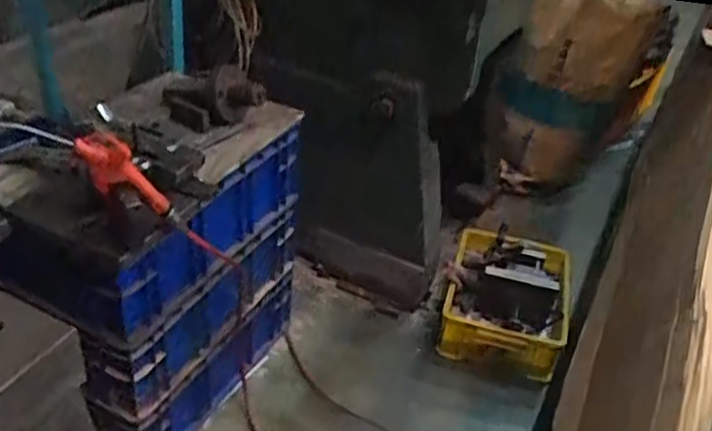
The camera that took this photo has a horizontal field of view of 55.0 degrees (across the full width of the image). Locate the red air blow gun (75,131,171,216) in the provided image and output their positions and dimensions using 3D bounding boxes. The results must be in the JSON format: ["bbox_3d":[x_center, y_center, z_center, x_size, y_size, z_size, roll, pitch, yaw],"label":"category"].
[{"bbox_3d":[-0.281,-0.046,0.837,0.062,0.145,0.023,-35,37,10],"label":"red air blow gun"}]

